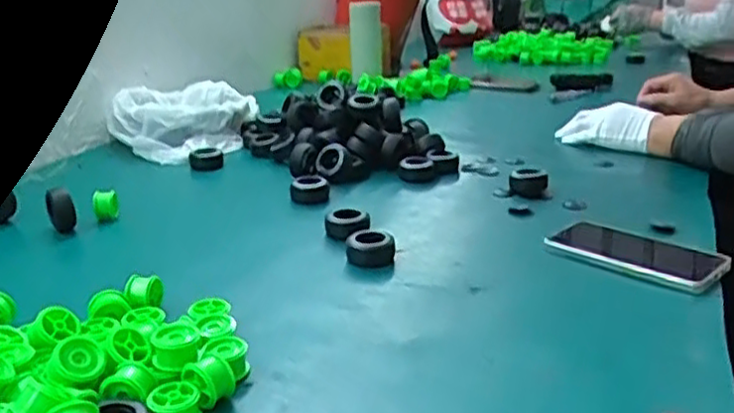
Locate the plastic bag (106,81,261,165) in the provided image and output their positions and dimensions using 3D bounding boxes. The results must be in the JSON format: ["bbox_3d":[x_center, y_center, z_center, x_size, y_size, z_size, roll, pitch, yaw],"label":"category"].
[{"bbox_3d":[-0.315,-0.147,1.241,0.237,0.095,0.297,-6,19,-14],"label":"plastic bag"}]

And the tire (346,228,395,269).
[{"bbox_3d":[0.004,0.044,0.737,0.049,0.028,0.045,-1,19,0],"label":"tire"}]

